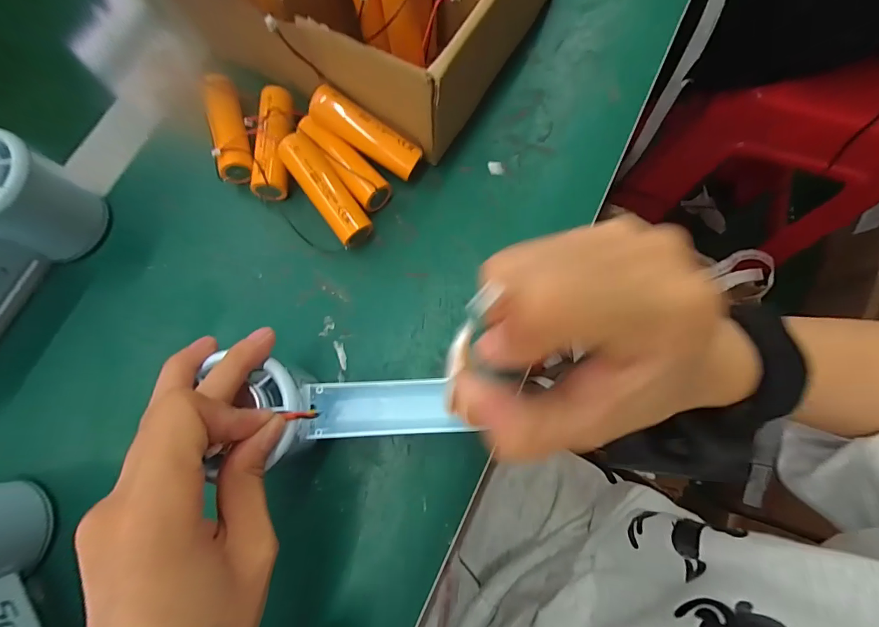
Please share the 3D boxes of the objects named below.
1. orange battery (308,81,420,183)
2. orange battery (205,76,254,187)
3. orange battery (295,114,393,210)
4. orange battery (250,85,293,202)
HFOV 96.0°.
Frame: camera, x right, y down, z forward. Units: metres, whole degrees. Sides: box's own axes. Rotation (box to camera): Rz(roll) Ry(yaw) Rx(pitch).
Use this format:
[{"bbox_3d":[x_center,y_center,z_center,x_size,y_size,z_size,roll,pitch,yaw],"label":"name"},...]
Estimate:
[{"bbox_3d":[-0.046,-0.112,0.246,0.072,0.015,0.019,31,78,-8],"label":"orange battery"},{"bbox_3d":[-0.136,-0.122,0.259,0.018,0.022,0.069,-13,76,-3],"label":"orange battery"},{"bbox_3d":[-0.060,-0.096,0.247,0.022,0.016,0.071,-43,93,-9],"label":"orange battery"},{"bbox_3d":[-0.106,-0.112,0.256,0.022,0.019,0.075,0,76,1],"label":"orange battery"}]

